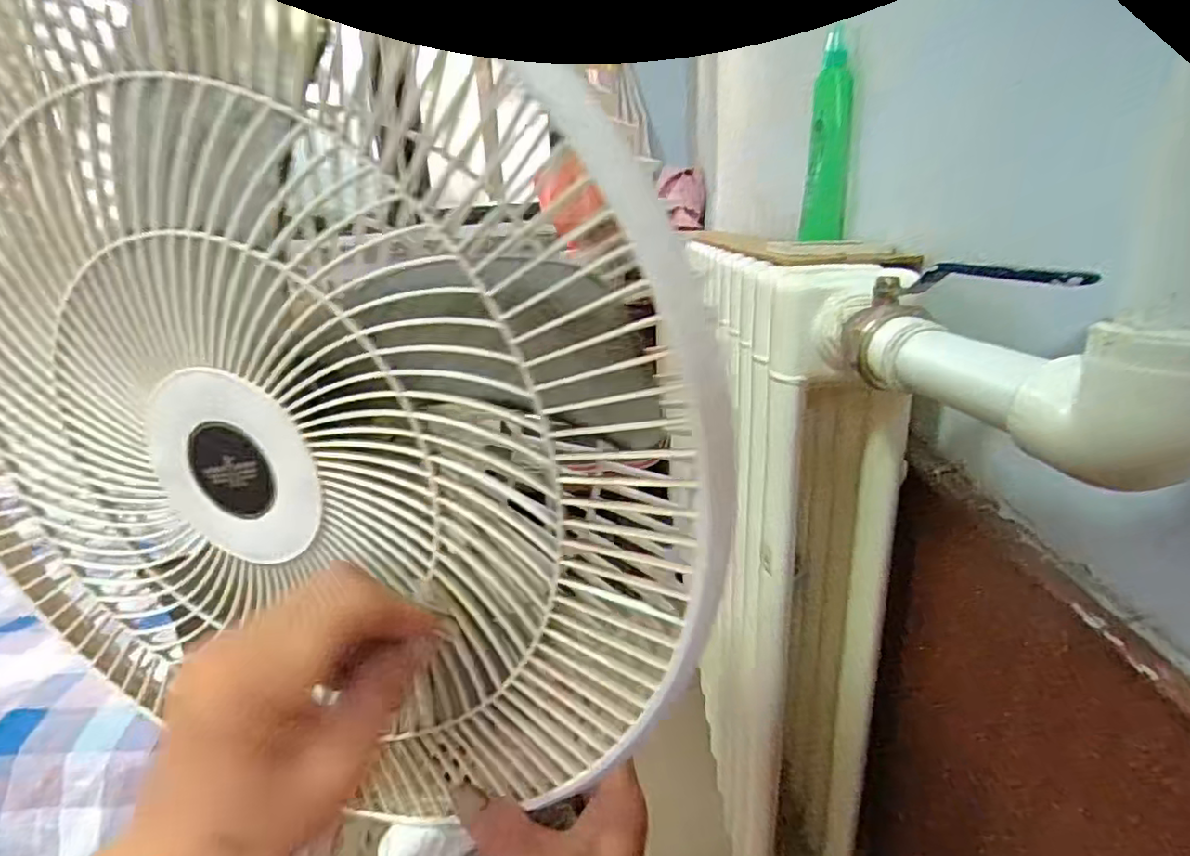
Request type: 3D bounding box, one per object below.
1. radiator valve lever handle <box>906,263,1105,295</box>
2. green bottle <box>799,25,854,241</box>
[{"bbox_3d":[0.192,-0.070,0.304,0.012,0.017,0.096,-11,21,-19],"label":"radiator valve lever handle"},{"bbox_3d":[0.227,-0.277,0.608,0.032,0.177,0.043,-2,20,4],"label":"green bottle"}]

